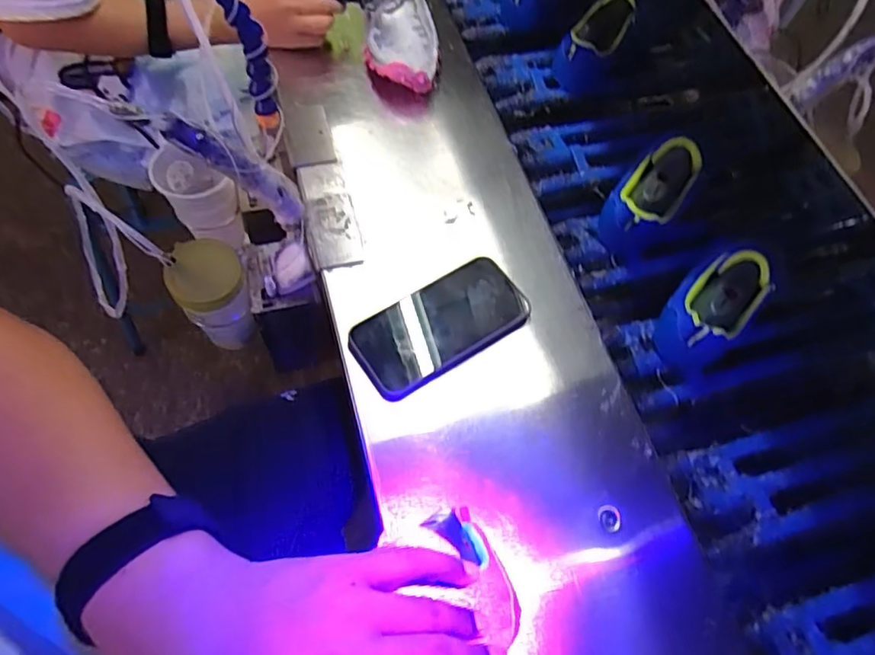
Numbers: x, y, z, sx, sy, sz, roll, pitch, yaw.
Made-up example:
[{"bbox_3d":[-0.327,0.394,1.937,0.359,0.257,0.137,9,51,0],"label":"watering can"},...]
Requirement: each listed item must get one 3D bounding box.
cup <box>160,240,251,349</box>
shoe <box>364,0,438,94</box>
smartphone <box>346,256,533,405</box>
[{"bbox_3d":[-0.239,-0.029,0.647,0.073,0.132,0.073,0,65,0],"label":"cup"},{"bbox_3d":[-0.047,-0.390,0.722,0.087,0.060,0.254,-5,65,-2],"label":"shoe"},{"bbox_3d":[0.003,-0.004,0.539,0.164,0.015,0.078,-32,69,-14],"label":"smartphone"}]

